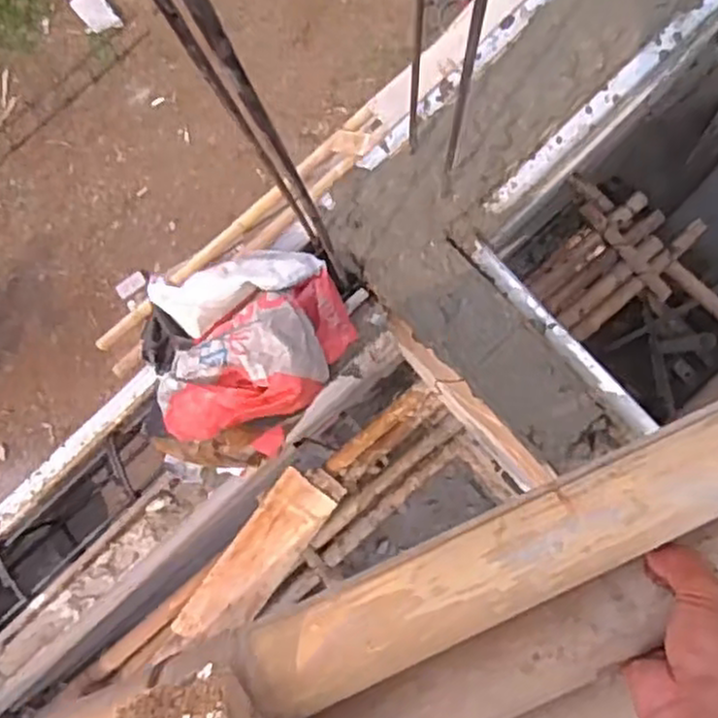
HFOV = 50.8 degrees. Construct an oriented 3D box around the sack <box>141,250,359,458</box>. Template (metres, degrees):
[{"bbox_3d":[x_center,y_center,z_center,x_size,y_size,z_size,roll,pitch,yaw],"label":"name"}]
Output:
[{"bbox_3d":[-0.132,-0.003,0.849,0.252,0.151,0.218,-20,87,3],"label":"sack"}]

